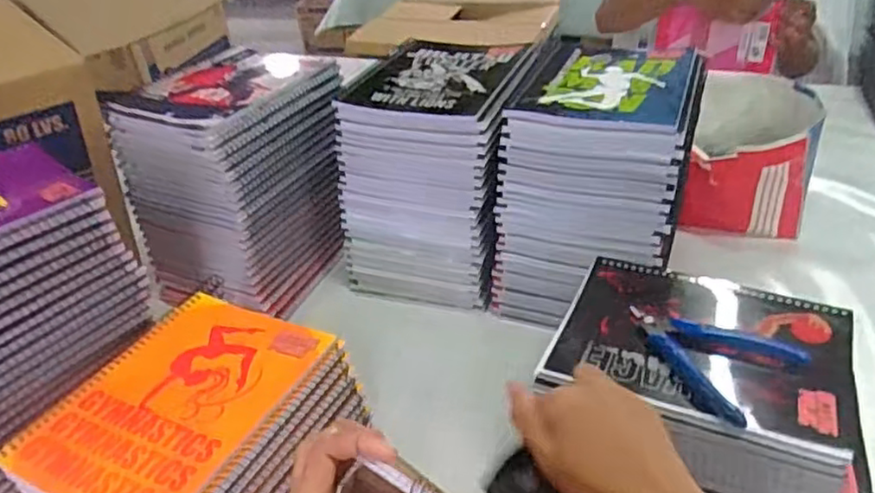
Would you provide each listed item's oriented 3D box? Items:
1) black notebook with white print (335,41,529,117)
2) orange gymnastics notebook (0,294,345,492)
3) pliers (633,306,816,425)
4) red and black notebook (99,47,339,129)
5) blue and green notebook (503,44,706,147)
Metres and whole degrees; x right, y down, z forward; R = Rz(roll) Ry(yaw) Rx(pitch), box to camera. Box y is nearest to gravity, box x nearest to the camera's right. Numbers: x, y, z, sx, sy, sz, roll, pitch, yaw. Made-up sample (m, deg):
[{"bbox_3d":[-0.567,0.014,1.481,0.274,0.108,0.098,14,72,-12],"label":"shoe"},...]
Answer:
[{"bbox_3d":[-0.002,-0.179,0.691,0.158,0.014,0.183,10,36,21],"label":"black notebook with white print"},{"bbox_3d":[-0.192,0.111,0.493,0.153,0.012,0.196,13,38,24],"label":"orange gymnastics notebook"},{"bbox_3d":[0.199,0.075,0.491,0.092,0.009,0.112,-26,39,-28],"label":"pliers"},{"bbox_3d":[-0.225,-0.174,0.698,0.159,0.014,0.198,17,39,29],"label":"red and black notebook"},{"bbox_3d":[0.168,-0.156,0.633,0.151,0.016,0.178,11,37,22],"label":"blue and green notebook"}]

